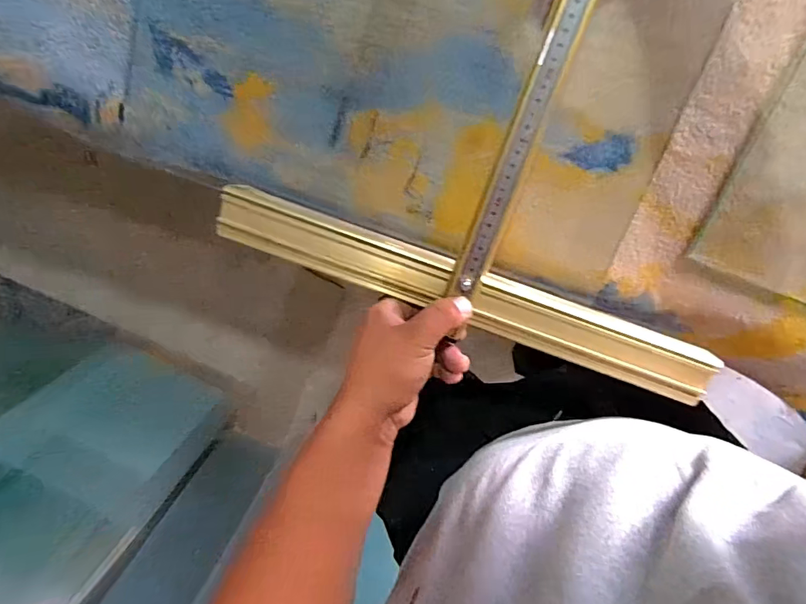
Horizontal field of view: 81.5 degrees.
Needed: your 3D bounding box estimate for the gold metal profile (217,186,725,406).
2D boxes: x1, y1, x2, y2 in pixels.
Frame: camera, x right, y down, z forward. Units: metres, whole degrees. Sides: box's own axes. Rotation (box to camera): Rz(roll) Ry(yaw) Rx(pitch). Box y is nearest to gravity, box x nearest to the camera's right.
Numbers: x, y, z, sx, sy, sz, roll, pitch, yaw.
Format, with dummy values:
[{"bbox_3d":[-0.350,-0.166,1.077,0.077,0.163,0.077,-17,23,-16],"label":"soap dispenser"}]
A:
[{"bbox_3d":[0.053,-0.007,0.425,0.459,0.041,0.051,19,98,1],"label":"gold metal profile"}]

